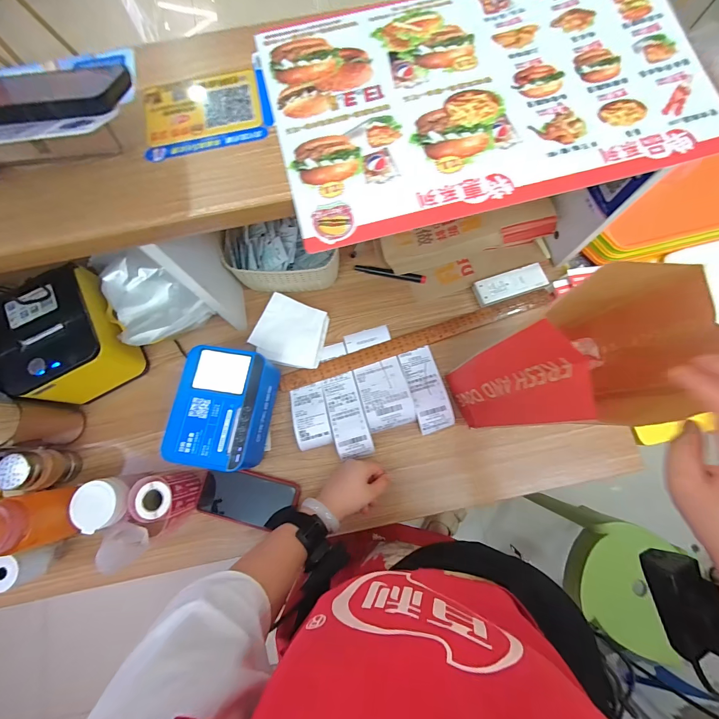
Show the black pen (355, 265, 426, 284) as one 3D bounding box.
[{"bbox_3d":[0.057,-0.161,0.594,0.131,0.011,0.016,14,77,5],"label":"black pen"}]

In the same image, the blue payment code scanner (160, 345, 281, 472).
[{"bbox_3d":[-0.210,0.076,0.500,0.129,0.081,0.171,9,76,4],"label":"blue payment code scanner"}]

